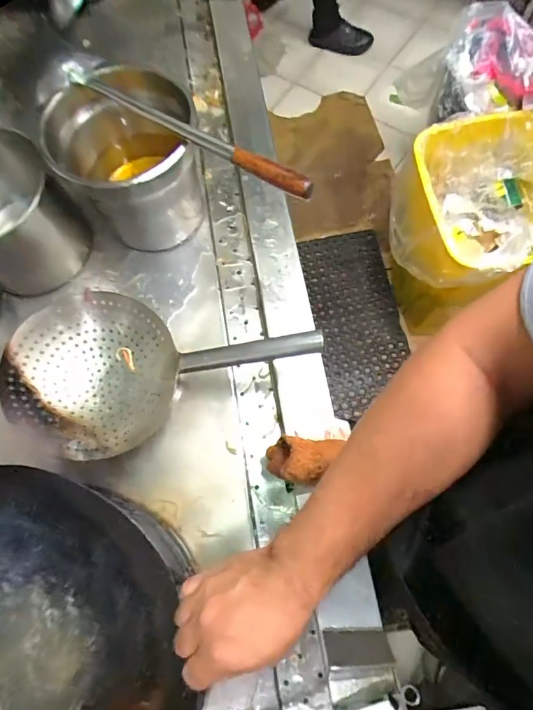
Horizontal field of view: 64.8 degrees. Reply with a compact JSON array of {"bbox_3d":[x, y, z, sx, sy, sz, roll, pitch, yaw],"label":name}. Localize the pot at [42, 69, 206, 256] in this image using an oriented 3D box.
[{"bbox_3d":[-0.220,-0.313,0.726,0.192,0.220,0.207,-1,71,2],"label":"pot"}]

